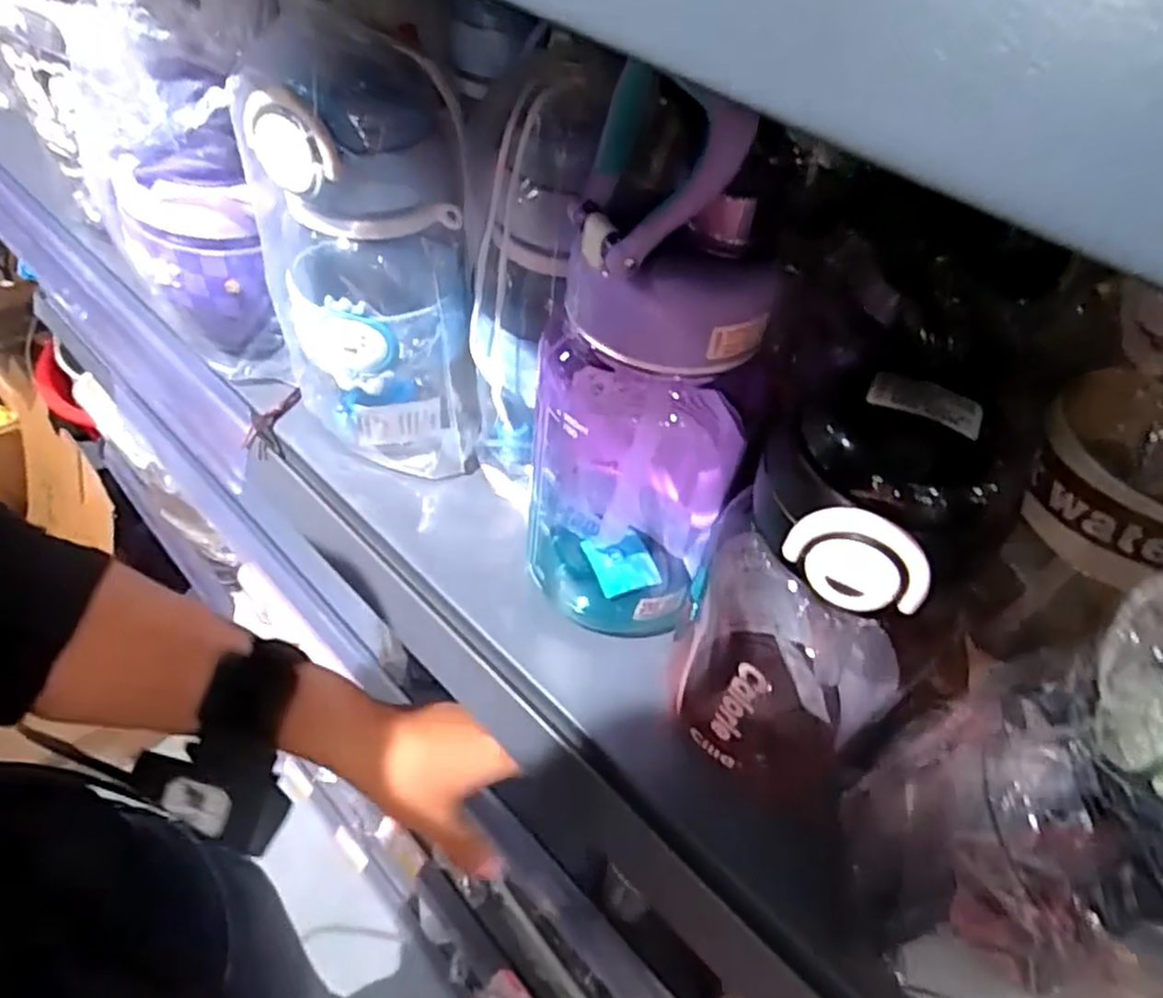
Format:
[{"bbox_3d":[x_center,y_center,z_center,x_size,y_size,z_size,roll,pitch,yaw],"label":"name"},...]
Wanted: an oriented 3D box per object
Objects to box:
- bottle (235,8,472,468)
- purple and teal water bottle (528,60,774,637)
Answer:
[{"bbox_3d":[-0.103,-0.109,0.361,0.094,0.191,0.099,-12,53,-15],"label":"bottle"},{"bbox_3d":[0.025,-0.035,0.296,0.092,0.238,0.082,3,50,-2],"label":"purple and teal water bottle"}]

